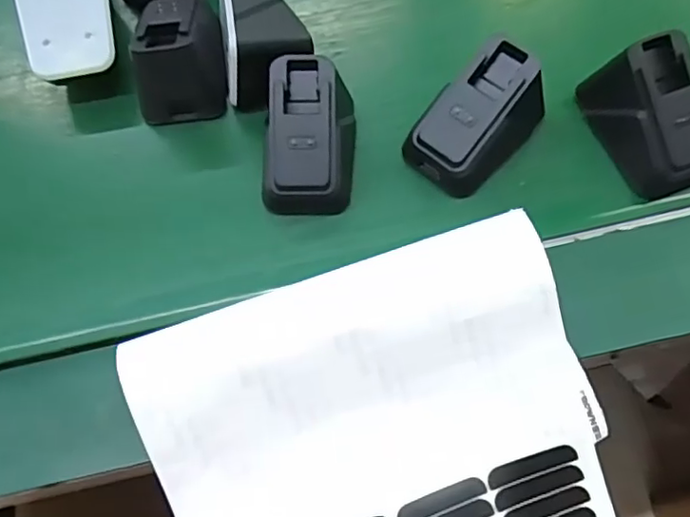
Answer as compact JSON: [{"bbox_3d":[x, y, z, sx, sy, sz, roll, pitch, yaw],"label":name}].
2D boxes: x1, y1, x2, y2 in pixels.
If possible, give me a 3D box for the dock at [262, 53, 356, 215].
[{"bbox_3d":[-0.016,-0.056,0.274,0.039,0.039,0.059,5,69,5],"label":"dock"}]

